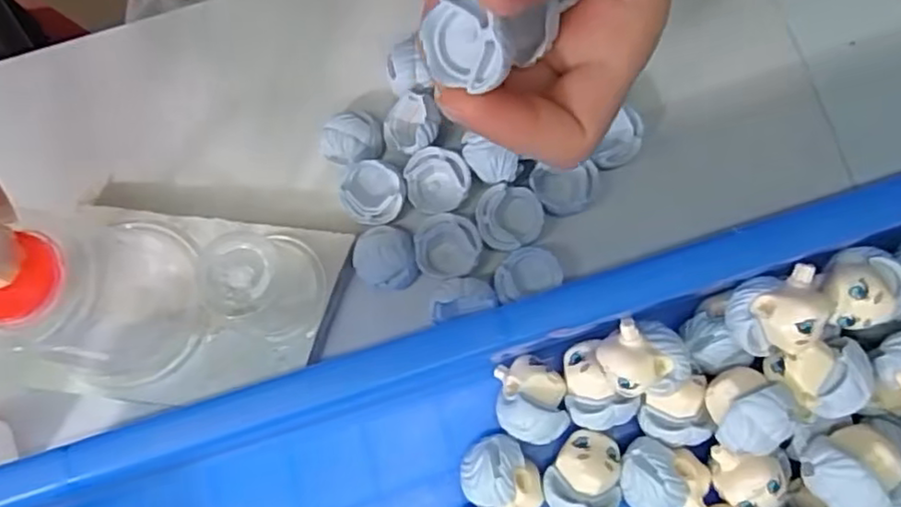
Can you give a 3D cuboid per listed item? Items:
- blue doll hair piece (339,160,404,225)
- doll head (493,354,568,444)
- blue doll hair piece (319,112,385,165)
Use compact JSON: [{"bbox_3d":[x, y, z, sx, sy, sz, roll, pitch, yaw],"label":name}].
[{"bbox_3d":[-0.029,-0.022,0.237,0.023,0.009,0.021,-1,79,3],"label":"blue doll hair piece"},{"bbox_3d":[0.027,0.049,0.217,0.022,0.023,0.027,-3,78,2],"label":"doll head"},{"bbox_3d":[-0.038,-0.043,0.246,0.023,0.013,0.019,-23,78,-2],"label":"blue doll hair piece"}]

